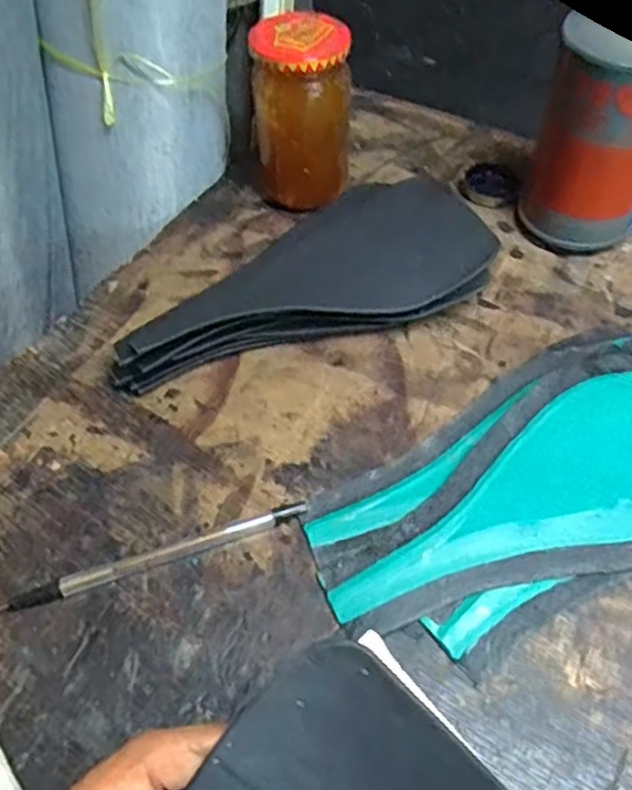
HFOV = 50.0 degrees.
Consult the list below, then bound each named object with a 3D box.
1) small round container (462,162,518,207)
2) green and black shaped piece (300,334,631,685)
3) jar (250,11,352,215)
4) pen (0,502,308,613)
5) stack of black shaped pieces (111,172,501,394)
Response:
[{"bbox_3d":[0.123,-0.150,0.480,0.035,0.006,0.044,30,59,22],"label":"small round container"},{"bbox_3d":[0.115,0.039,0.330,0.239,0.020,0.122,-23,56,-15],"label":"green and black shaped piece"},{"bbox_3d":[-0.009,-0.177,0.440,0.060,0.111,0.053,-2,53,0],"label":"jar"},{"bbox_3d":[-0.072,0.075,0.316,0.139,0.006,0.011,-17,54,-11],"label":"pen"},{"bbox_3d":[-0.011,-0.069,0.400,0.221,0.045,0.094,-14,54,-9],"label":"stack of black shaped pieces"}]

